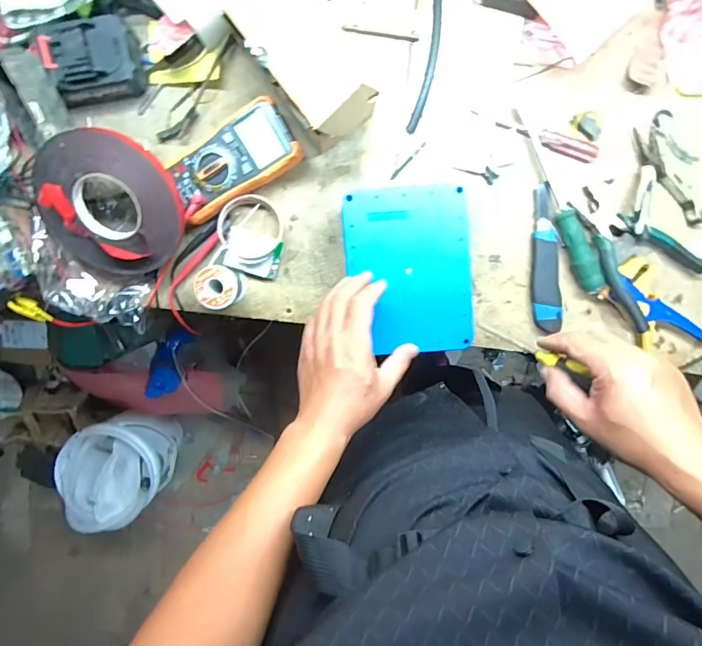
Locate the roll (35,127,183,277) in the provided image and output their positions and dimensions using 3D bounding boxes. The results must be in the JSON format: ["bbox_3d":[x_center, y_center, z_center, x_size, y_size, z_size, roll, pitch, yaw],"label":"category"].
[{"bbox_3d":[-0.286,-0.138,0.508,0.166,0.028,0.163,-1,122,-2],"label":"roll"}]

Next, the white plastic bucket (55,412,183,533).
[{"bbox_3d":[-0.645,0.390,1.219,0.233,0.261,0.266,-13,99,3],"label":"white plastic bucket"}]

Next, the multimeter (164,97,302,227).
[{"bbox_3d":[-0.147,-0.200,0.538,0.163,0.039,0.086,-32,98,6],"label":"multimeter"}]

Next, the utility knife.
[{"bbox_3d":[0.260,-0.085,0.574,0.036,0.018,0.193,-7,99,2],"label":"utility knife"}]

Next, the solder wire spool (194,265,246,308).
[{"bbox_3d":[-0.170,-0.048,0.555,0.051,0.045,0.054,0,99,1],"label":"solder wire spool"}]

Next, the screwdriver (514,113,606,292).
[{"bbox_3d":[0.275,-0.157,0.557,0.031,0.031,0.260,-26,98,5],"label":"screwdriver"}]

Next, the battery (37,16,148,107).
[{"bbox_3d":[-0.310,-0.313,0.515,0.105,0.059,0.080,-11,99,3],"label":"battery"}]

